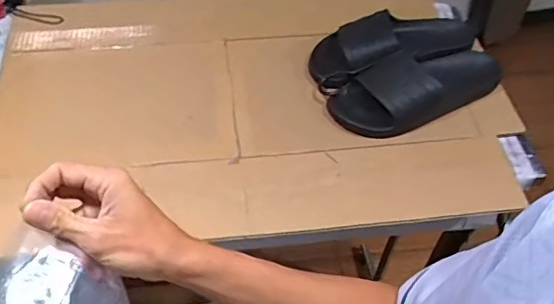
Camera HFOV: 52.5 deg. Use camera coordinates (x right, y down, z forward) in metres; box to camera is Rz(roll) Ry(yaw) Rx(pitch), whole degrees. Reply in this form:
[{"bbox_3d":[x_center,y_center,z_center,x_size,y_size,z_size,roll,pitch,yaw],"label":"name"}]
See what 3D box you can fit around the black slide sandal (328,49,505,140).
[{"bbox_3d":[0.222,-0.098,0.856,0.276,0.064,0.103,-17,53,-17],"label":"black slide sandal"}]

